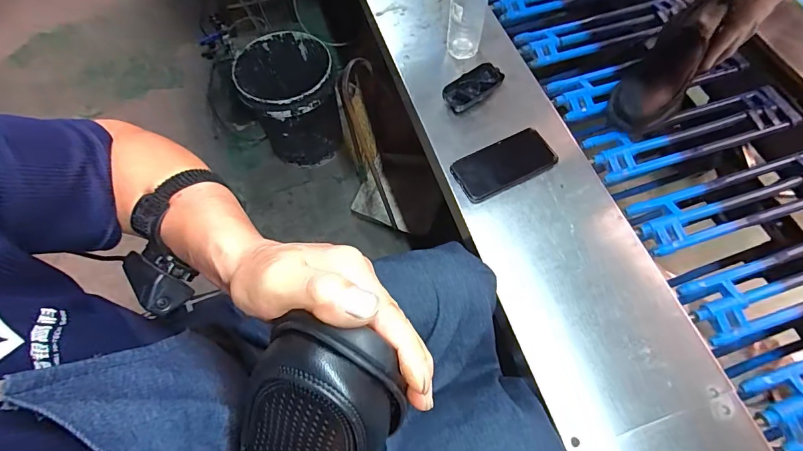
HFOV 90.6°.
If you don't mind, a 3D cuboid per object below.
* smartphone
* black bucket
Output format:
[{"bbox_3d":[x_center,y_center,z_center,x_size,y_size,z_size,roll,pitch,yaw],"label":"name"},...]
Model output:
[{"bbox_3d":[0.164,-0.097,0.632,0.161,0.007,0.080,-25,66,-10],"label":"smartphone"},{"bbox_3d":[-0.355,-0.400,1.363,0.282,0.352,0.290,-1,64,2],"label":"black bucket"}]

